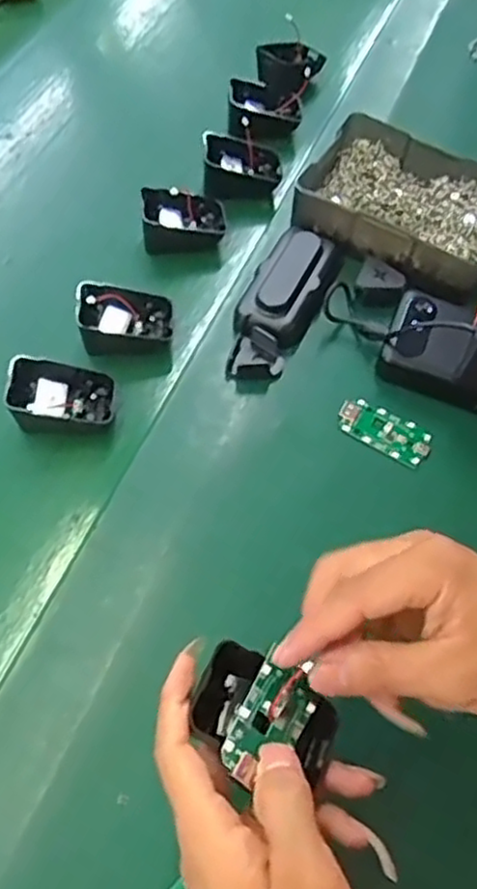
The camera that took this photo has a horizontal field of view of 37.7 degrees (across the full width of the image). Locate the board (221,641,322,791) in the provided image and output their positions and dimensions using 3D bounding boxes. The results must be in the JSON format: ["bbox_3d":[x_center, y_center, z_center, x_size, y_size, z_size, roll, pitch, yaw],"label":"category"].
[{"bbox_3d":[0.015,0.123,0.308,0.033,0.008,0.055,39,56,-12],"label":"board"}]

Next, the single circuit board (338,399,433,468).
[{"bbox_3d":[0.101,-0.010,0.482,0.064,0.005,0.030,31,68,9],"label":"single circuit board"}]

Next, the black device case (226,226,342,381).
[{"bbox_3d":[0.034,-0.107,0.523,0.055,0.038,0.145,22,59,12],"label":"black device case"}]

